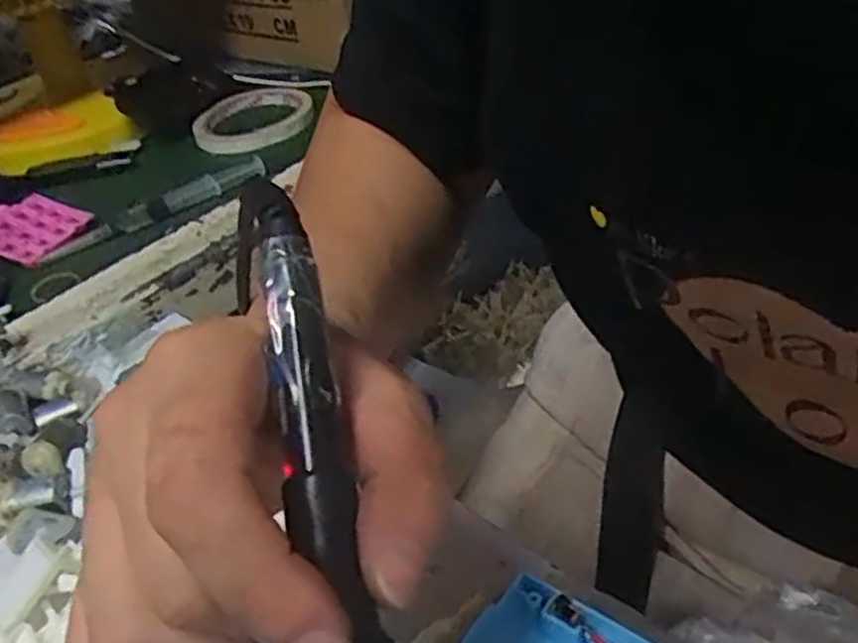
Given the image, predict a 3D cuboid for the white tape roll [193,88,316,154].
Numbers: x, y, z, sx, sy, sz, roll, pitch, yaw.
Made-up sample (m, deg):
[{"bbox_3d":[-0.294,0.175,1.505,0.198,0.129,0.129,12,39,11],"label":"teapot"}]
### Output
[{"bbox_3d":[-0.146,-0.166,0.641,0.096,0.012,0.097,-5,39,4],"label":"white tape roll"}]

